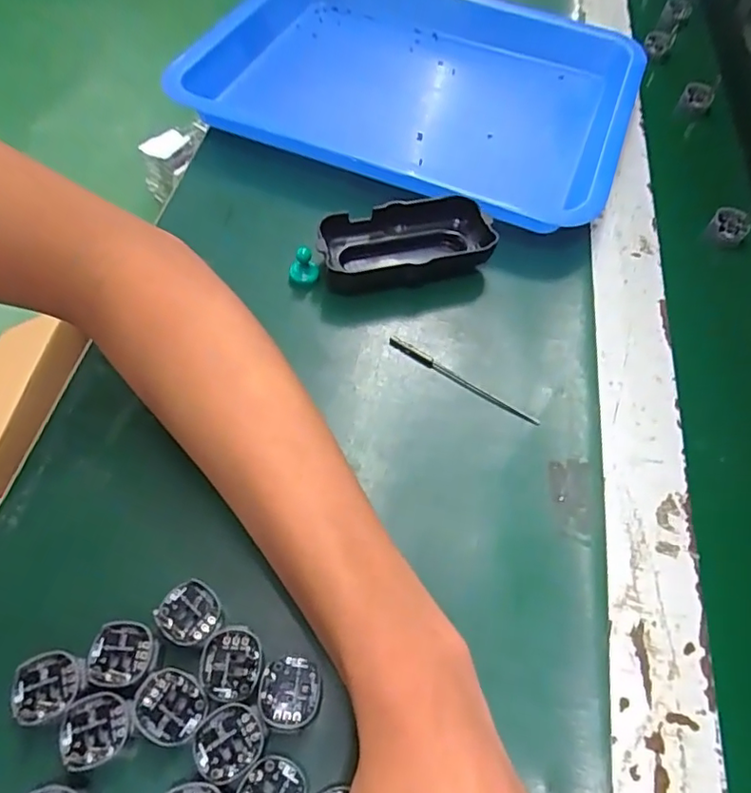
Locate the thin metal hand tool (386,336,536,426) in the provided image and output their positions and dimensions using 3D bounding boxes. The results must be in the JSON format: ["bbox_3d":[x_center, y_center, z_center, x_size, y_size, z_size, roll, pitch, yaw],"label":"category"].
[{"bbox_3d":[0.050,-0.010,0.331,0.098,0.004,0.006,31,61,15],"label":"thin metal hand tool"}]

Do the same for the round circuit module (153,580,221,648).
[{"bbox_3d":[-0.082,0.098,0.253,0.027,0.013,0.025,2,57,-3],"label":"round circuit module"}]

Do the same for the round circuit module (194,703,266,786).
[{"bbox_3d":[-0.058,0.136,0.225,0.027,0.004,0.024,-38,68,-24],"label":"round circuit module"}]

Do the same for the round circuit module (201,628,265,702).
[{"bbox_3d":[-0.060,0.111,0.238,0.024,0.004,0.027,13,58,4],"label":"round circuit module"}]

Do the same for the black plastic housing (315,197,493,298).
[{"bbox_3d":[0.019,-0.099,0.372,0.109,0.028,0.056,-8,58,-9],"label":"black plastic housing"}]

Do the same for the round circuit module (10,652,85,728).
[{"bbox_3d":[-0.133,0.120,0.233,0.026,0.009,0.025,2,57,-3],"label":"round circuit module"}]

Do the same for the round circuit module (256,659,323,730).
[{"bbox_3d":[-0.036,0.122,0.235,0.025,0.004,0.025,2,57,-3],"label":"round circuit module"}]

